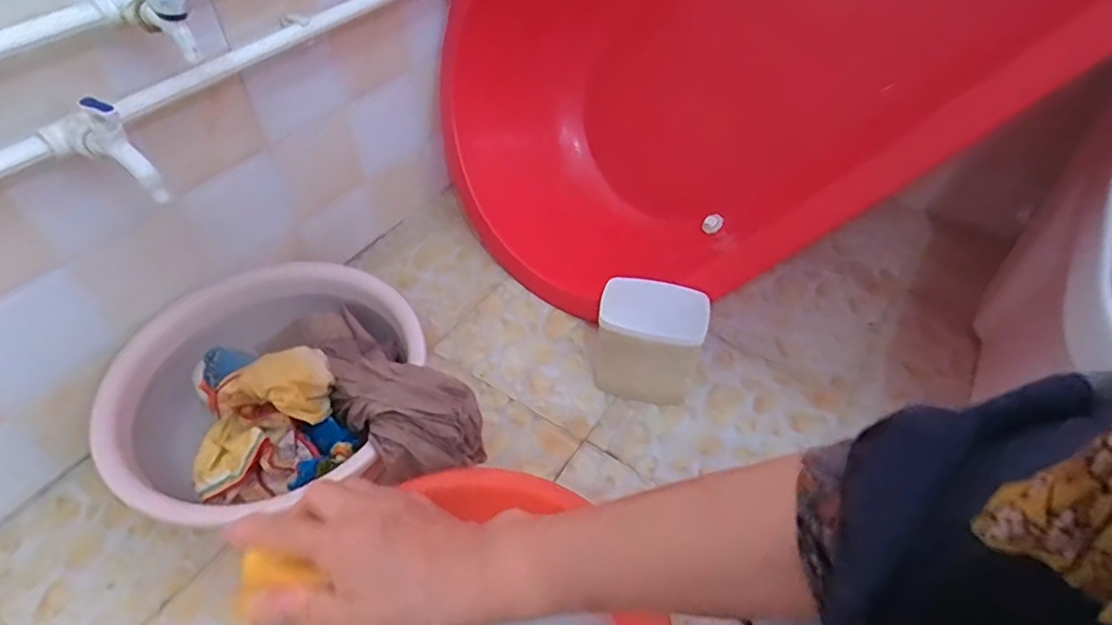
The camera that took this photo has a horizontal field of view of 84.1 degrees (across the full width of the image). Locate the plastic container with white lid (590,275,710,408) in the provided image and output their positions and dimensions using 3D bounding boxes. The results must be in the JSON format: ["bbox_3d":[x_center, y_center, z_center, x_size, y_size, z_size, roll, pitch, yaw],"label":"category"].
[{"bbox_3d":[0.131,0.052,0.903,0.152,0.171,0.101,8,47,6],"label":"plastic container with white lid"}]

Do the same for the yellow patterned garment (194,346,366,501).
[{"bbox_3d":[-0.366,0.109,0.764,0.181,0.101,0.253,-20,50,-19],"label":"yellow patterned garment"}]

